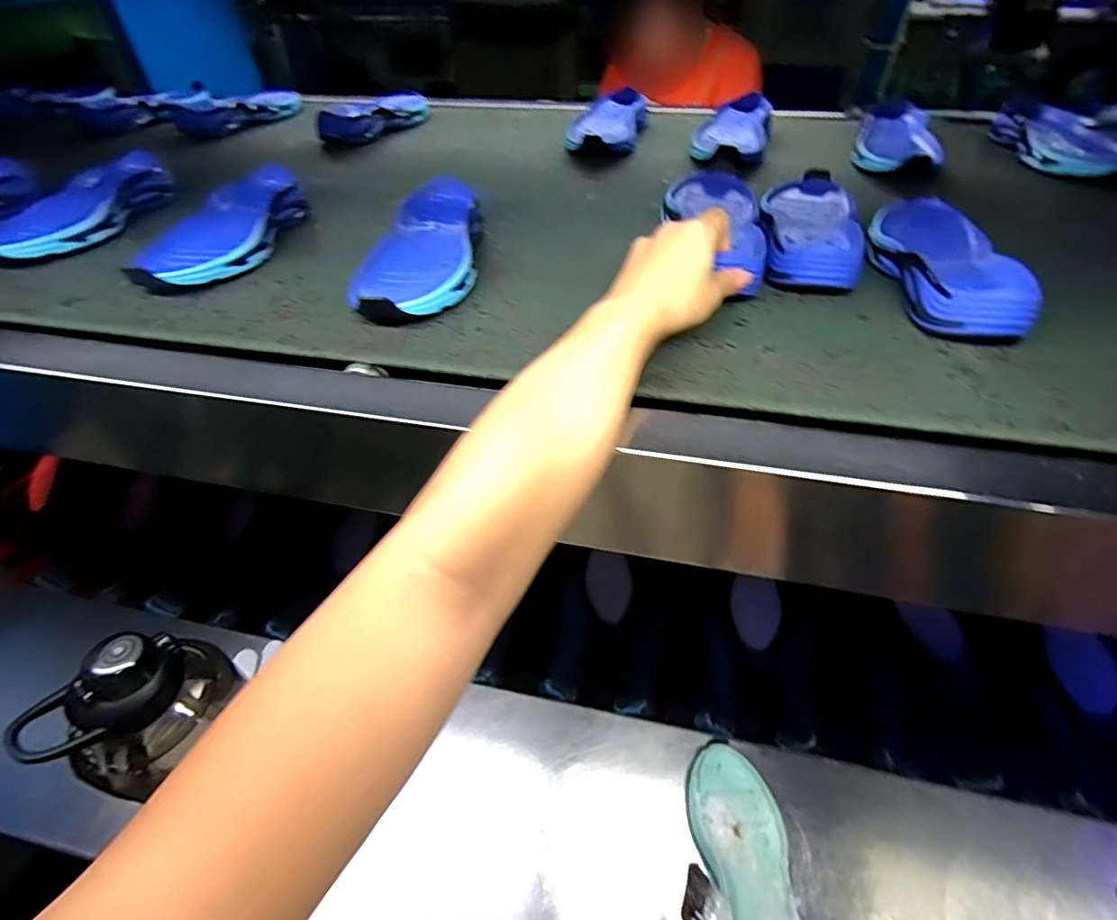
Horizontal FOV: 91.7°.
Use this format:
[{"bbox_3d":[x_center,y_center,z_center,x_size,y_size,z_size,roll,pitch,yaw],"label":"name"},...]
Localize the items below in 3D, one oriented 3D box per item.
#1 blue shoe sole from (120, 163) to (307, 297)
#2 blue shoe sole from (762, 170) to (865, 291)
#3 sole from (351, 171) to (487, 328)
[{"bbox_3d":[-0.309,-0.213,0.498,0.080,0.041,0.192,1,47,3],"label":"blue shoe sole"},{"bbox_3d":[0.229,-0.219,0.495,0.080,0.029,0.211,13,49,13],"label":"blue shoe sole"},{"bbox_3d":[-0.113,-0.188,0.474,0.084,0.031,0.231,-1,47,1],"label":"sole"}]

